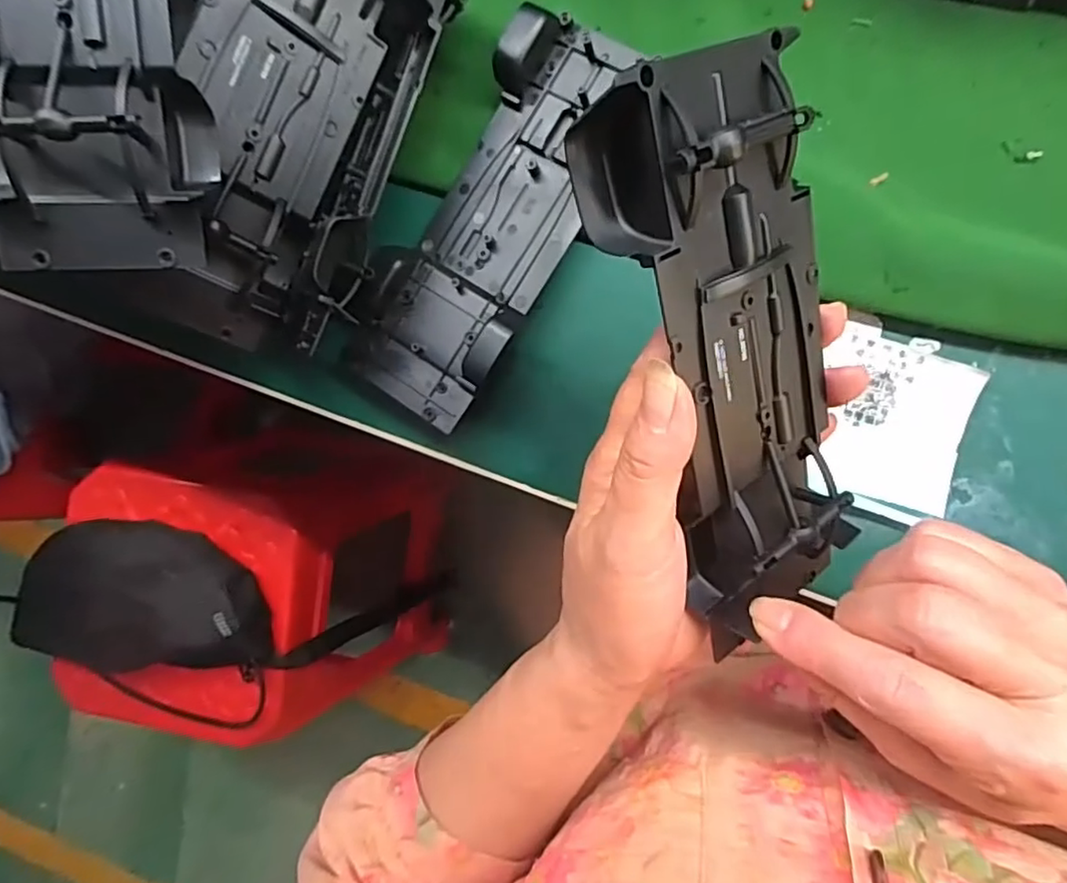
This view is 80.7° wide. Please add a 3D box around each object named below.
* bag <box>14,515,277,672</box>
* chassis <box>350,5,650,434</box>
[{"bbox_3d":[-0.406,0.156,0.637,0.256,0.080,0.152,-4,91,9],"label":"bag"},{"bbox_3d":[-0.020,-0.104,0.298,0.073,0.029,0.192,29,95,7],"label":"chassis"}]

